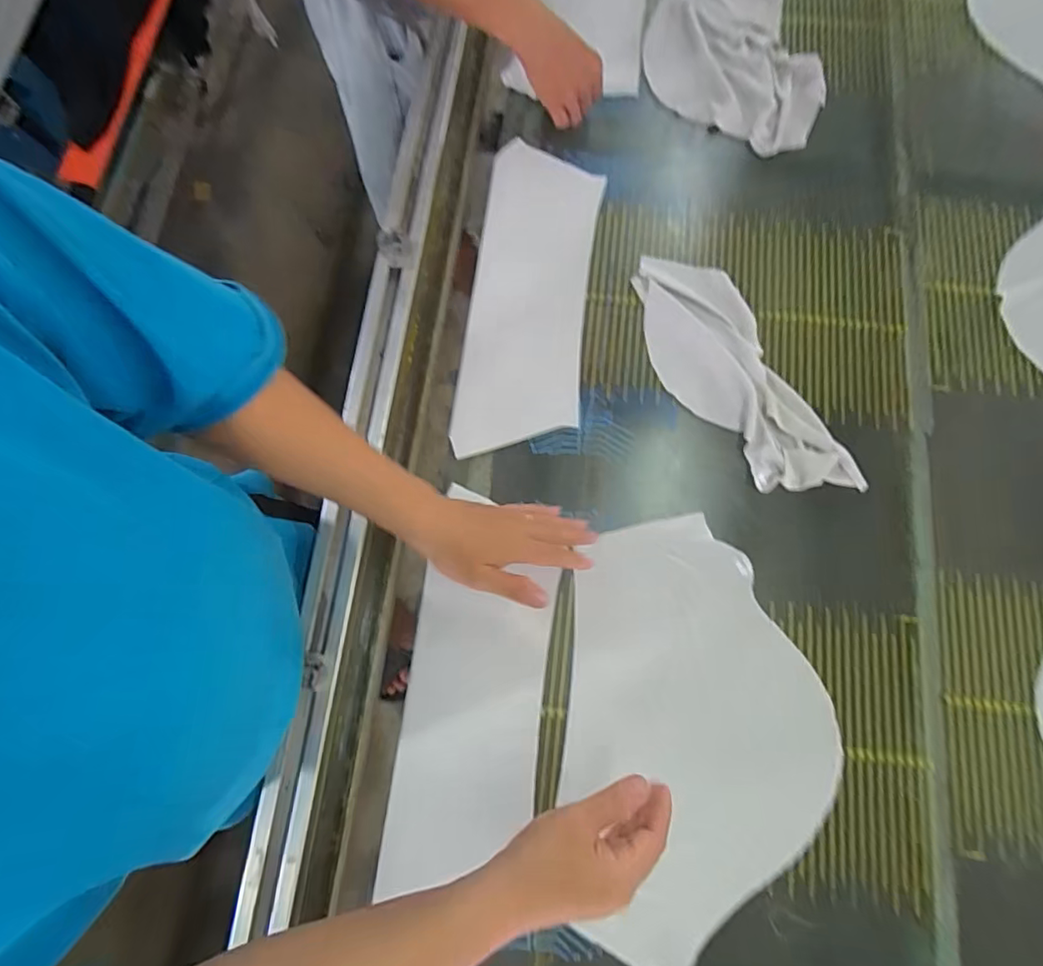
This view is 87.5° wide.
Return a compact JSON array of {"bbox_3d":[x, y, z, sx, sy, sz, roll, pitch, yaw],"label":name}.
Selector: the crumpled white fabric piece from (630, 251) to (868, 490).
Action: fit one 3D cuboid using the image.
[{"bbox_3d":[0.248,-0.131,0.656,0.138,0.018,0.345,-23,76,-6],"label":"crumpled white fabric piece"}]

